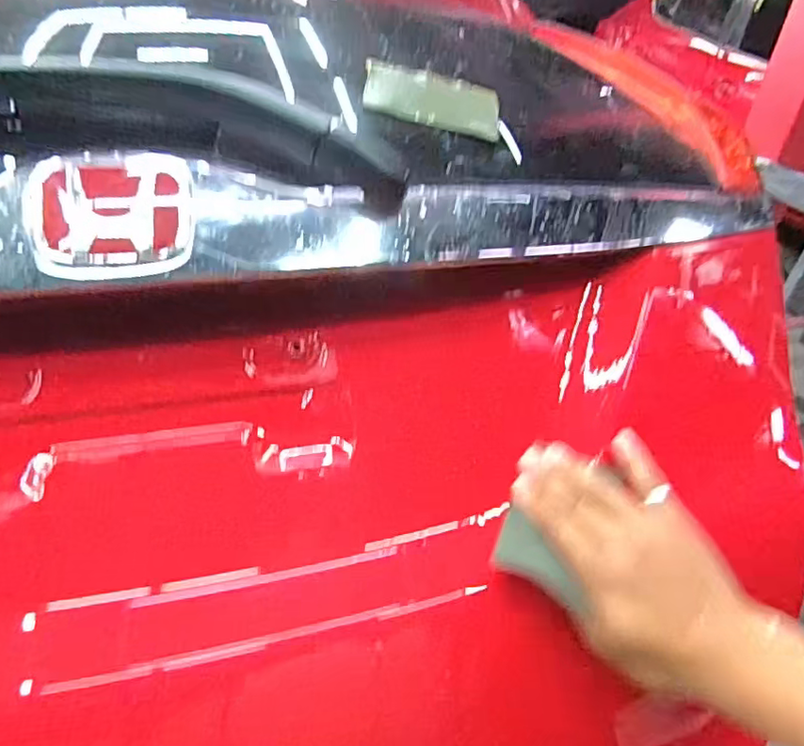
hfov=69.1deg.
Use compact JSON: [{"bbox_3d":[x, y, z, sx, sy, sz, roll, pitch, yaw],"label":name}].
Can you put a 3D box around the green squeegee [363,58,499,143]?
[{"bbox_3d":[0.027,-0.237,0.503,0.117,0.005,0.073,9,58,-11],"label":"green squeegee"}]

